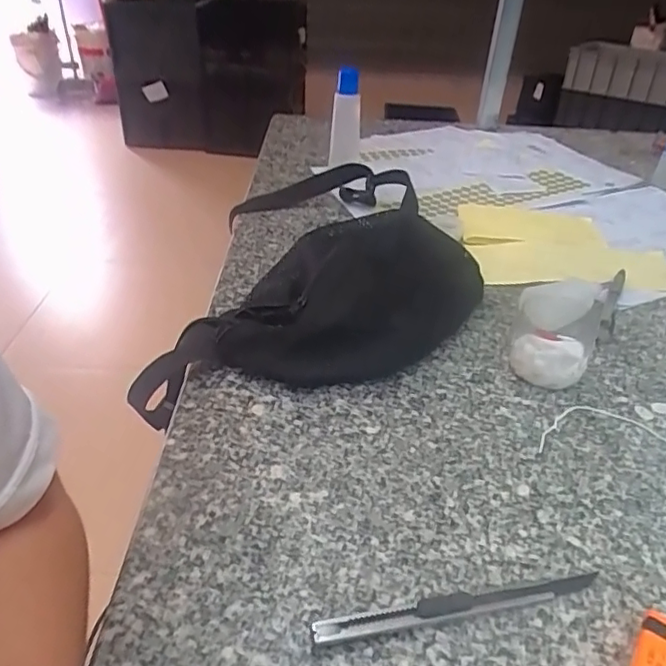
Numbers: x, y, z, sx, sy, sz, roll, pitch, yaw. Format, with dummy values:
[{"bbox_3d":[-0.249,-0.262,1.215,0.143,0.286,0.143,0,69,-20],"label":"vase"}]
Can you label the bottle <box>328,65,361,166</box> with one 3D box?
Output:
[{"bbox_3d":[0.015,-0.264,0.757,0.038,0.130,0.037,3,34,1],"label":"bottle"}]

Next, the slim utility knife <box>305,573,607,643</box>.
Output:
[{"bbox_3d":[0.063,0.134,0.295,0.147,0.008,0.011,-6,34,-12],"label":"slim utility knife"}]

